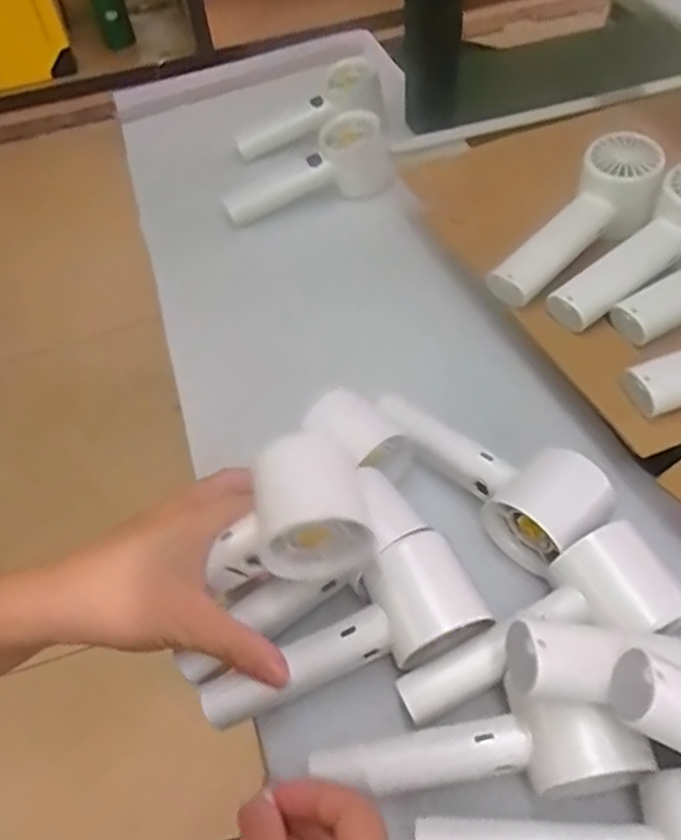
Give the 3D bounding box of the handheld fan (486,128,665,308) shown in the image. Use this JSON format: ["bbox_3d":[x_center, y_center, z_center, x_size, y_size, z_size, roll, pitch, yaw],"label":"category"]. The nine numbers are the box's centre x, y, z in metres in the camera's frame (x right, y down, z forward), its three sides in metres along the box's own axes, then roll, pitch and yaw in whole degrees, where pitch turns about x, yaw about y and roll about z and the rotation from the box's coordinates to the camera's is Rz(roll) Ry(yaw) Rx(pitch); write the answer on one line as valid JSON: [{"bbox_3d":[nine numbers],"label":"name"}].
[{"bbox_3d":[0.175,-0.144,0.488,0.162,0.039,0.059,-44,61,-8],"label":"handheld fan"}]

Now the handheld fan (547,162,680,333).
[{"bbox_3d":[0.216,-0.120,0.465,0.160,0.037,0.052,-39,59,-5],"label":"handheld fan"}]

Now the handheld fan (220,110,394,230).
[{"bbox_3d":[-0.033,-0.235,0.643,0.163,0.048,0.072,-24,54,5],"label":"handheld fan"}]

